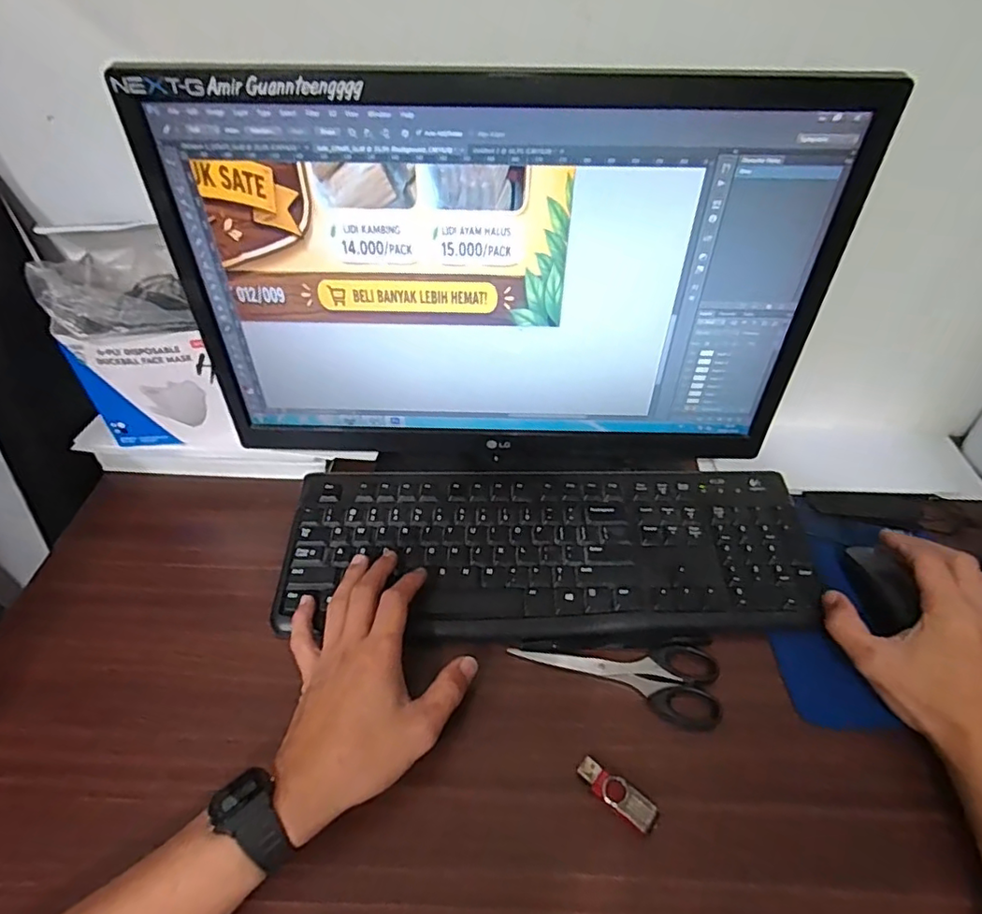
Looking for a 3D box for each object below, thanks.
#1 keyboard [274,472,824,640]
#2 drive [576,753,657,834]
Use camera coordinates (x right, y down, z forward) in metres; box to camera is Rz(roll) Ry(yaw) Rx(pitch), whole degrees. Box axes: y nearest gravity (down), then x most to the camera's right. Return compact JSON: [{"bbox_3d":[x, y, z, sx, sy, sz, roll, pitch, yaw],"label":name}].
[{"bbox_3d":[0.050,0.076,0.483,0.429,0.026,0.153,2,45,1],"label":"keyboard"},{"bbox_3d":[0.081,0.215,0.362,0.053,0.008,0.017,32,53,27],"label":"drive"}]

